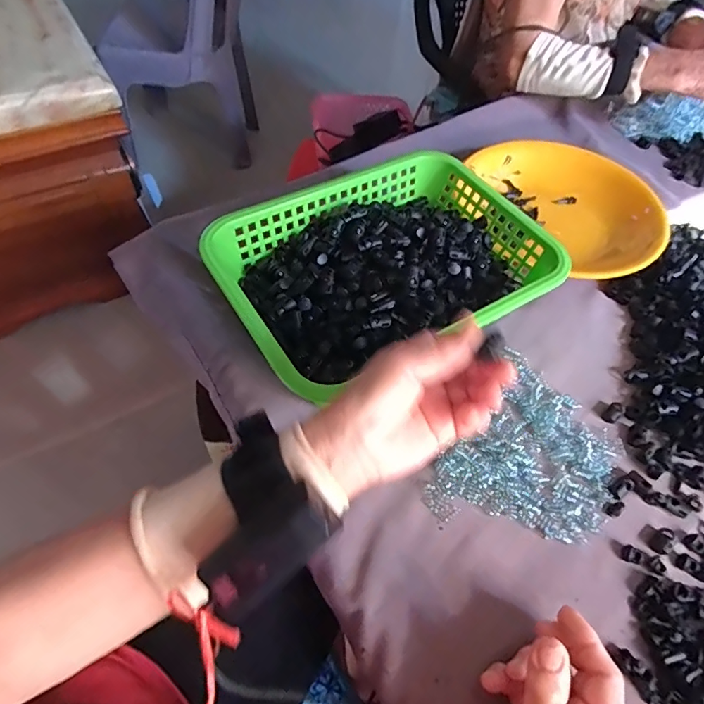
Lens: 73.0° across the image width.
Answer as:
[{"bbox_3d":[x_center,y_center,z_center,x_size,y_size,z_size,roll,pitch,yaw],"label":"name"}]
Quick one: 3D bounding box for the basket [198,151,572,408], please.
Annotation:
[{"bbox_3d":[0.035,-0.080,0.455,0.303,0.064,0.224,-22,60,-19],"label":"basket"}]

